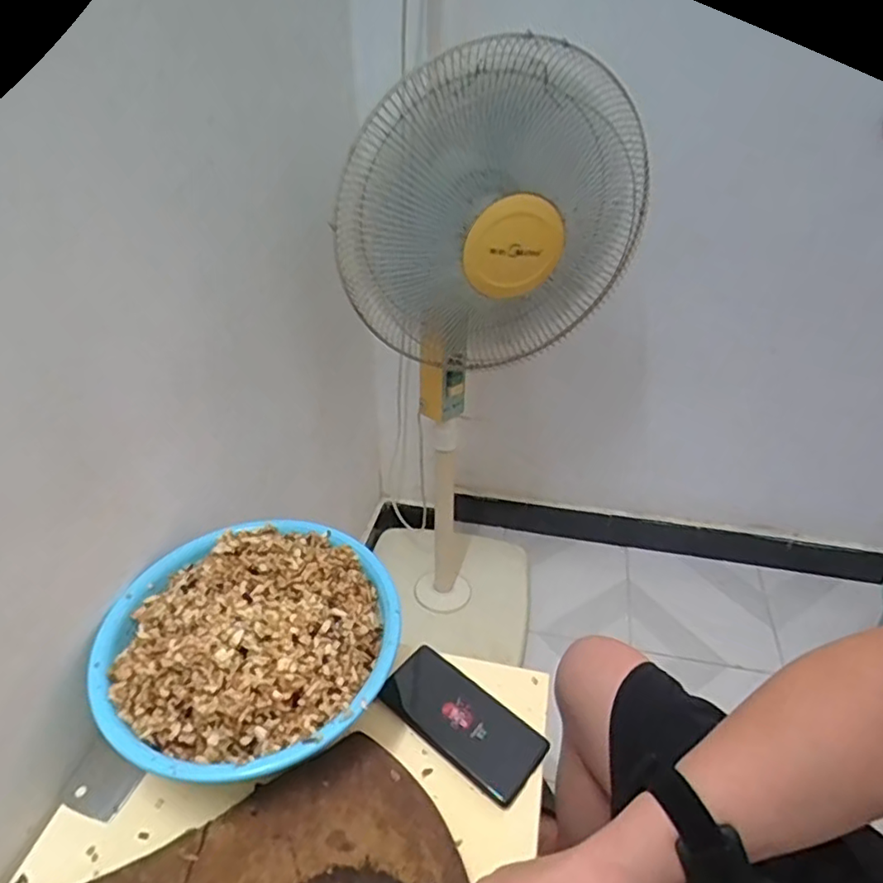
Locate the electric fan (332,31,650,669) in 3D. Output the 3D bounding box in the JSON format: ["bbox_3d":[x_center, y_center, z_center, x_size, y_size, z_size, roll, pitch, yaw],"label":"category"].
[{"bbox_3d":[0.072,-0.054,0.963,0.351,0.954,0.272,6,36,9],"label":"electric fan"}]

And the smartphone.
[{"bbox_3d":[0.020,0.265,0.582,0.157,0.016,0.074,26,43,31],"label":"smartphone"}]

